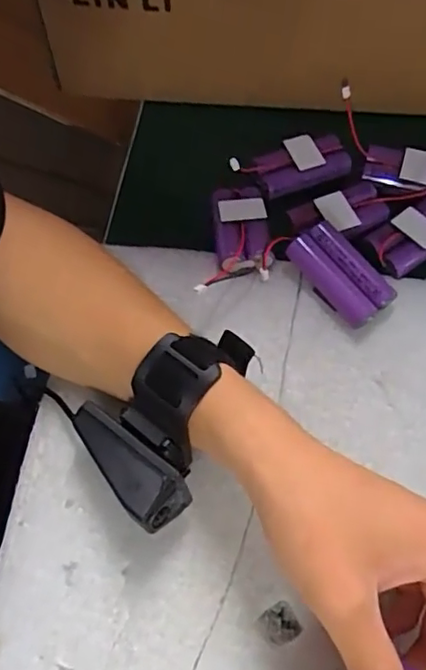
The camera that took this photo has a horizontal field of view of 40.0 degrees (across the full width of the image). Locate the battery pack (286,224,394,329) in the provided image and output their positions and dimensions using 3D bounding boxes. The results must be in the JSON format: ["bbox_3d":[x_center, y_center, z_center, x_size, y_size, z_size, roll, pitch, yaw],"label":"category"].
[{"bbox_3d":[0.078,-0.037,0.362,0.031,0.023,0.067,-37,65,-18],"label":"battery pack"}]

